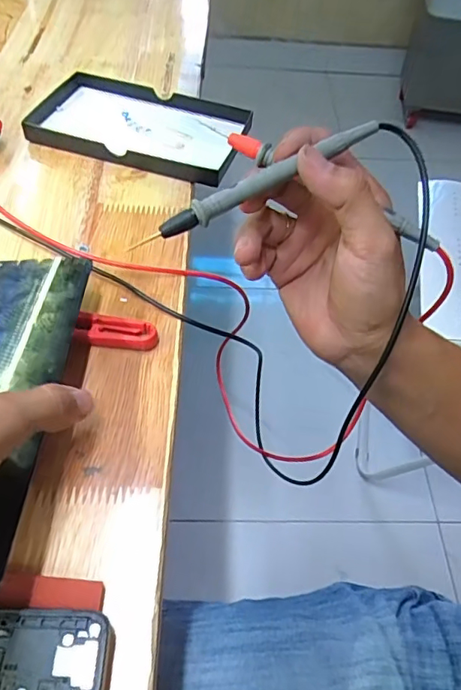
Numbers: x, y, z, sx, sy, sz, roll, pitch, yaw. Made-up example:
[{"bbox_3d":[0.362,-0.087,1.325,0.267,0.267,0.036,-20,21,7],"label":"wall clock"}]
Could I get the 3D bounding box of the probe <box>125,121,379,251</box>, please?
[{"bbox_3d":[0.016,-0.082,0.263,0.142,0.011,0.010,-29,58,-9],"label":"probe"}]

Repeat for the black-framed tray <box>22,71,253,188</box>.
[{"bbox_3d":[-0.085,-0.193,0.459,0.186,0.026,0.117,12,53,5],"label":"black-framed tray"}]

